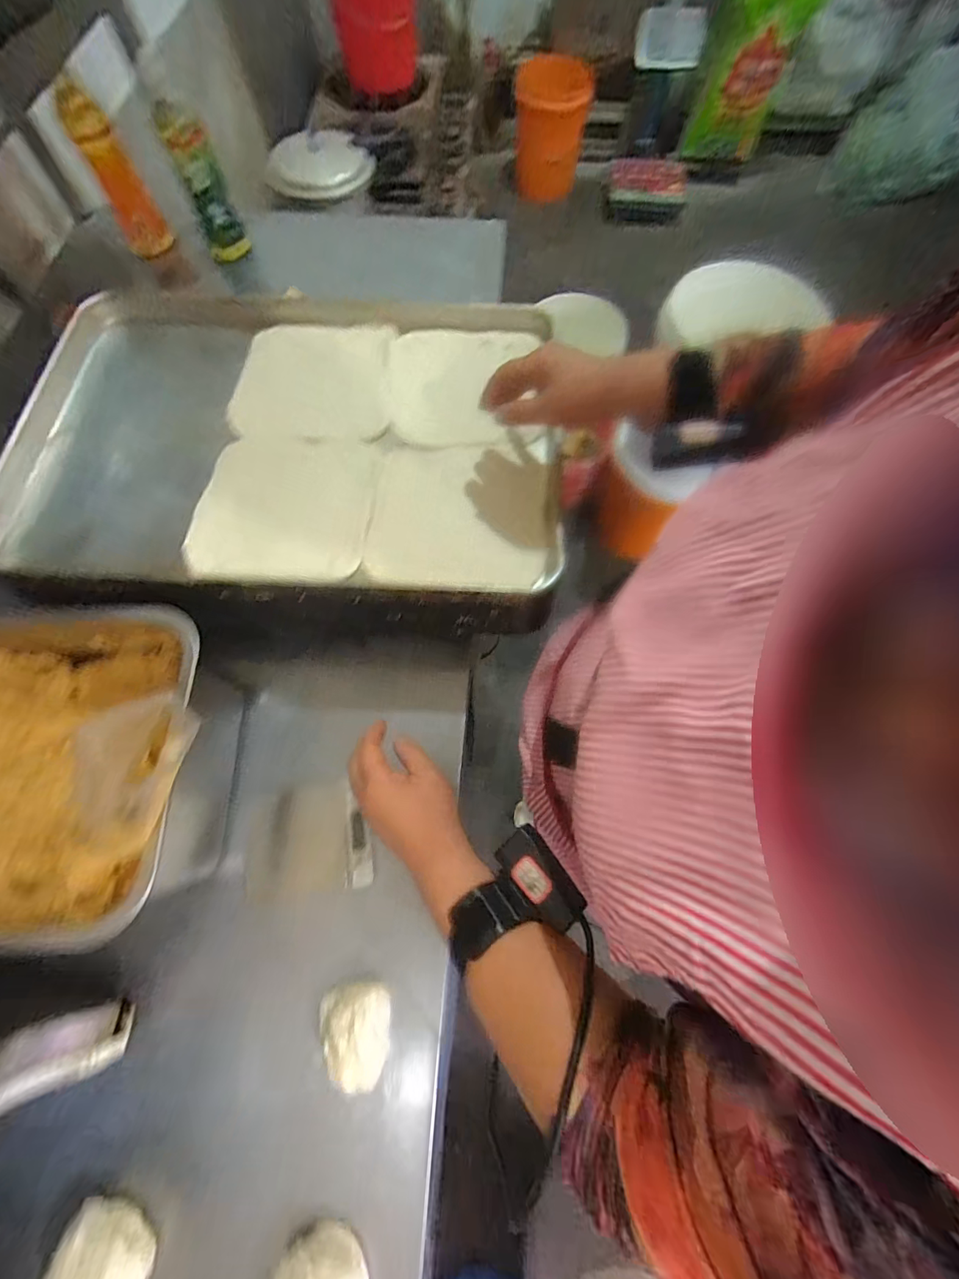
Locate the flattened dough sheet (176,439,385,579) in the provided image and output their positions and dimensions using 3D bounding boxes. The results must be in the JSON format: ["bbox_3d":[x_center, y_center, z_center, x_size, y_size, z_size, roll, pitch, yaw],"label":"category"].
[{"bbox_3d":[-0.206,-0.146,0.500,0.171,0.033,0.193,5,70,2],"label":"flattened dough sheet"}]

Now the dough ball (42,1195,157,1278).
[{"bbox_3d":[-0.305,0.505,0.369,0.076,0.041,0.067,23,71,9],"label":"dough ball"}]

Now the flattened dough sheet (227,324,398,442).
[{"bbox_3d":[-0.197,-0.320,0.567,0.180,0.022,0.180,0,69,0],"label":"flattened dough sheet"}]

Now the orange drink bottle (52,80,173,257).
[{"bbox_3d":[-0.563,-0.716,0.731,0.068,0.196,0.069,-37,73,-13],"label":"orange drink bottle"}]

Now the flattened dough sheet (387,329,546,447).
[{"bbox_3d":[-0.022,-0.314,0.573,0.176,0.021,0.194,2,69,-1],"label":"flattened dough sheet"}]

